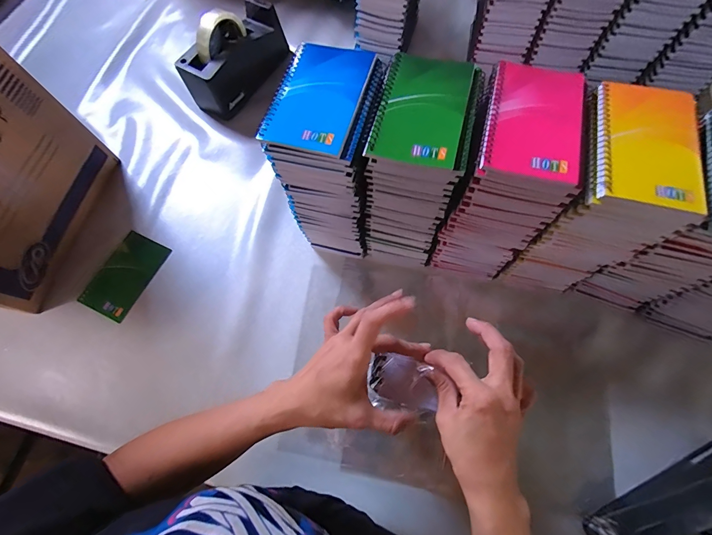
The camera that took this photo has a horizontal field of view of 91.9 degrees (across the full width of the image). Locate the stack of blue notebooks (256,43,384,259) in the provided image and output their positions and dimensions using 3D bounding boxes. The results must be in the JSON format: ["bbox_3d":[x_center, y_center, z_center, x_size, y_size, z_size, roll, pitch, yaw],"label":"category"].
[{"bbox_3d":[-0.026,-0.125,0.446,0.102,0.237,0.137,9,71,6],"label":"stack of blue notebooks"}]

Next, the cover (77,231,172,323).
[{"bbox_3d":[-0.353,0.011,0.527,0.072,0.011,0.127,29,77,-1],"label":"cover"}]

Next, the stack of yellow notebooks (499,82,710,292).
[{"bbox_3d":[0.262,-0.072,0.404,0.092,0.222,0.135,16,72,8],"label":"stack of yellow notebooks"}]

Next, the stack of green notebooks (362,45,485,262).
[{"bbox_3d":[0.070,-0.111,0.432,0.100,0.227,0.137,9,71,6],"label":"stack of green notebooks"}]

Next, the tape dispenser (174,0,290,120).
[{"bbox_3d":[-0.212,-0.380,0.611,0.081,0.118,0.212,34,76,11],"label":"tape dispenser"}]

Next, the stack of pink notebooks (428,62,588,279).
[{"bbox_3d":[0.165,-0.094,0.415,0.095,0.215,0.147,11,72,7],"label":"stack of pink notebooks"}]

